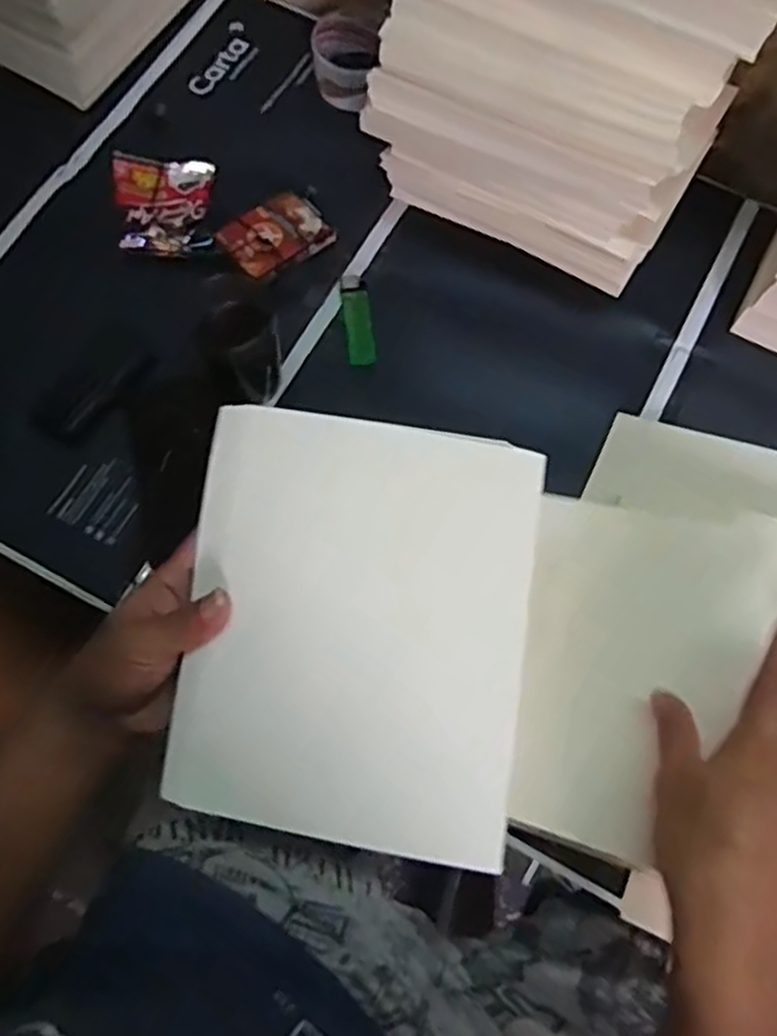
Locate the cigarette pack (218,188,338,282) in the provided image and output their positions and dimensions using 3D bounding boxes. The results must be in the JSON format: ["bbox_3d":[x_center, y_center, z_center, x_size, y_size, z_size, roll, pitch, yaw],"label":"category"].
[{"bbox_3d":[-0.099,-0.245,0.646,0.083,0.020,0.066,-40,77,-13],"label":"cigarette pack"}]

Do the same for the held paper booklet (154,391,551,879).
[{"bbox_3d":[-0.018,0.056,0.390,0.177,0.023,0.217,8,83,3],"label":"held paper booklet"}]

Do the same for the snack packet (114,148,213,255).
[{"bbox_3d":[-0.199,-0.279,0.653,0.077,0.032,0.103,-2,71,-2],"label":"snack packet"}]

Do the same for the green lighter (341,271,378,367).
[{"bbox_3d":[-0.025,-0.168,0.627,0.023,0.008,0.085,-6,71,-3],"label":"green lighter"}]

